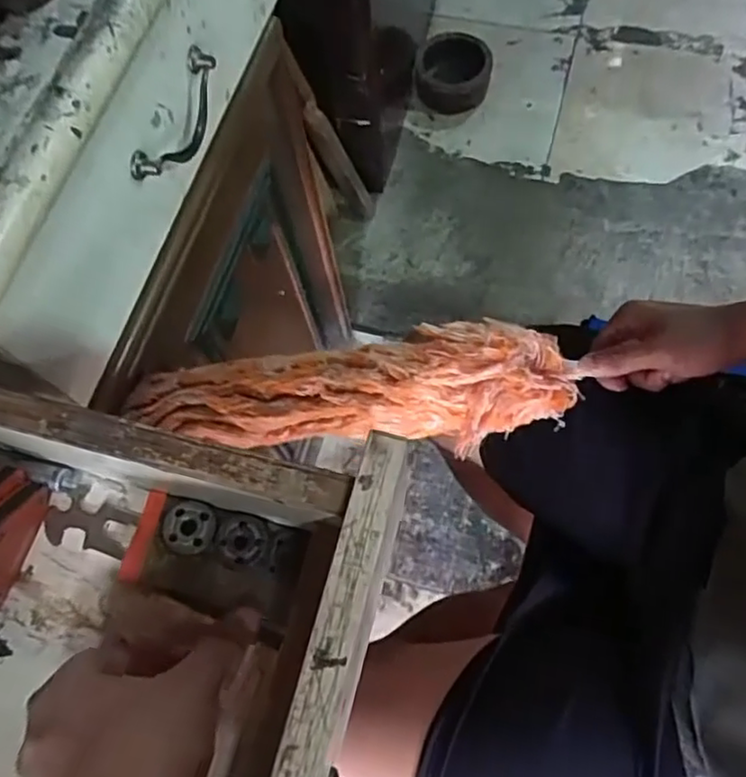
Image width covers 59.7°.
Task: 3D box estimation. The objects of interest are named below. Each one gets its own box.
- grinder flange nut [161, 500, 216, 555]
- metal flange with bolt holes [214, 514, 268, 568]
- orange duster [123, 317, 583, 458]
[{"bbox_3d":[-0.103,0.077,0.359,0.030,0.004,0.028,11,69,8],"label":"grinder flange nut"},{"bbox_3d":[-0.073,0.083,0.358,0.028,0.006,0.026,11,69,8],"label":"metal flange with bolt holes"},{"bbox_3d":[-0.016,0.001,0.493,0.330,0.053,0.085,-4,70,-1],"label":"orange duster"}]

